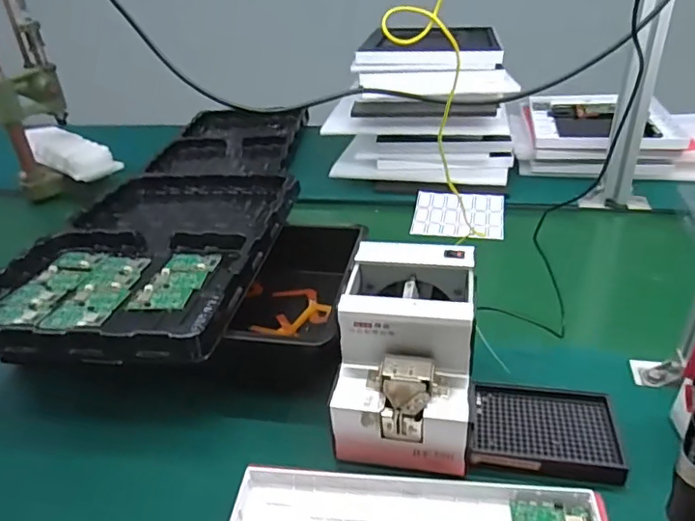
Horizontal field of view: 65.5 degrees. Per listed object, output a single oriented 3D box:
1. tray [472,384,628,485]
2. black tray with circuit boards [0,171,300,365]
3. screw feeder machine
[{"bbox_3d":[0.190,0.163,0.524,0.137,0.015,0.097,3,33,11],"label":"tray"},{"bbox_3d":[-0.255,-0.032,0.742,0.306,0.053,0.489,1,32,9],"label":"black tray with circuit boards"},{"bbox_3d":[0.063,0.090,0.537,0.130,0.140,0.177,3,33,11],"label":"screw feeder machine"}]

